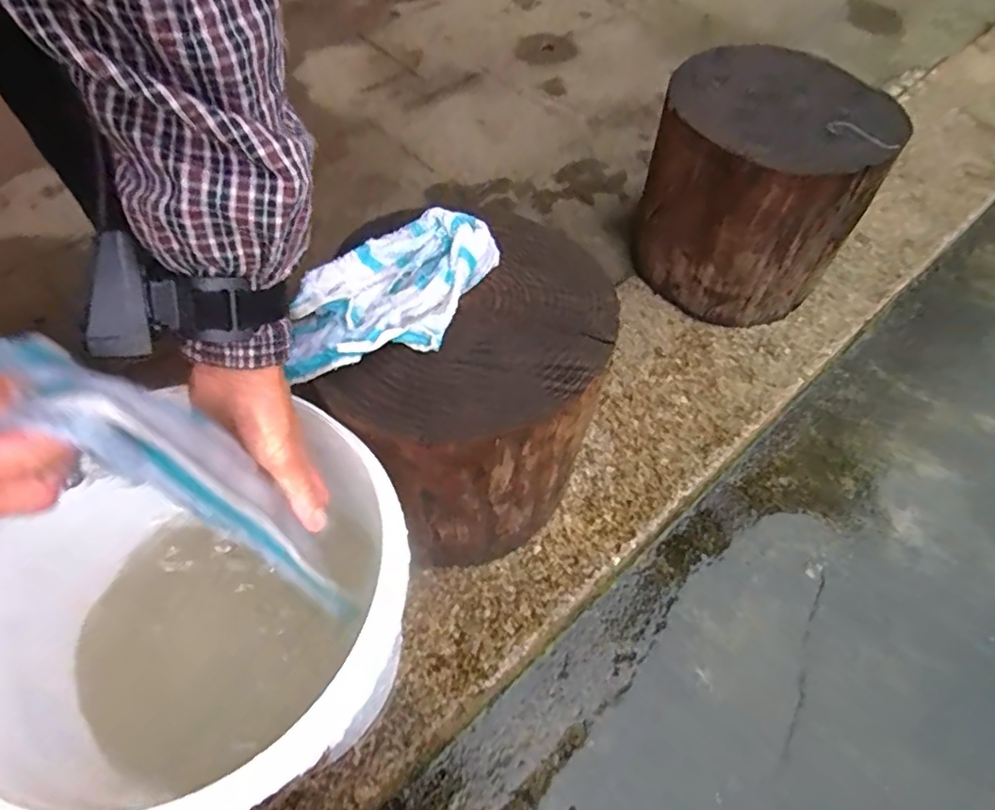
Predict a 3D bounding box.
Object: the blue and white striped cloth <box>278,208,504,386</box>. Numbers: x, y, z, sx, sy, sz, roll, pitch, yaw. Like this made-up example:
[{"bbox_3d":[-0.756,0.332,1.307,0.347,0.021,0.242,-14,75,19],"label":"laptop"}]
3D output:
[{"bbox_3d":[-0.075,-0.085,0.450,0.200,0.050,0.084,-38,65,-25],"label":"blue and white striped cloth"}]

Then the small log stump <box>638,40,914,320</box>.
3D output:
[{"bbox_3d":[0.336,-0.284,0.785,0.260,0.249,0.260,35,61,19],"label":"small log stump"}]

